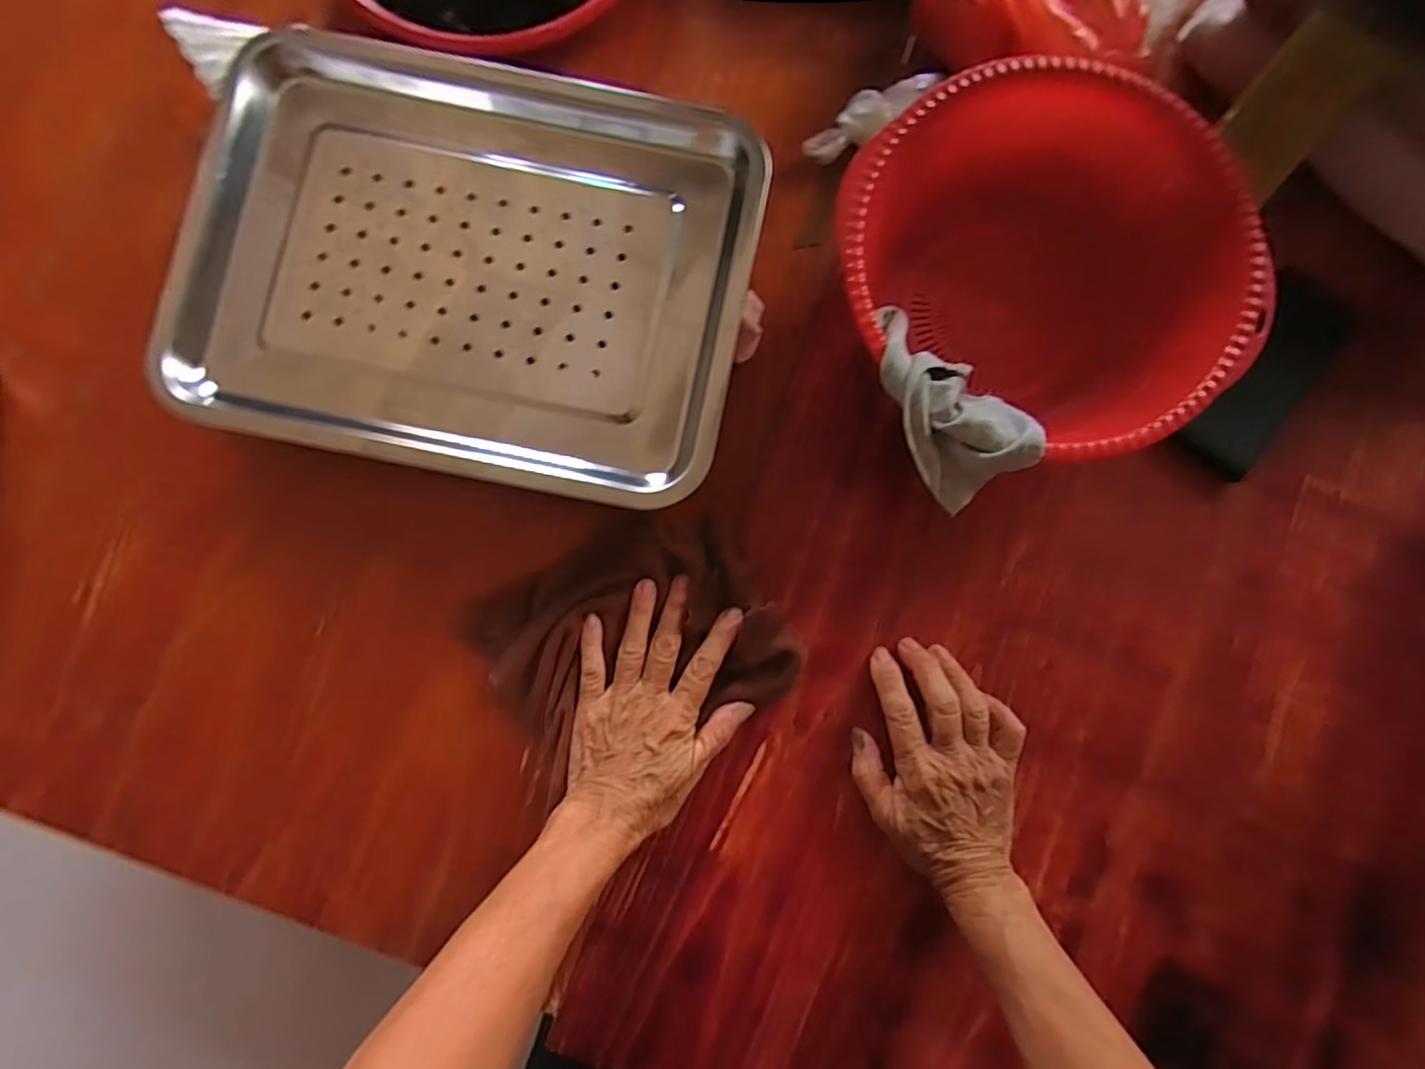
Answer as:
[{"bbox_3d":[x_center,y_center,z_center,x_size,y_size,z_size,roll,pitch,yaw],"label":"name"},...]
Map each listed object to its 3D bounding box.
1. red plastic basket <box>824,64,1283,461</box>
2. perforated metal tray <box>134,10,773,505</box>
[{"bbox_3d":[0.200,-0.164,0.397,0.243,0.085,0.215,33,86,2],"label":"red plastic basket"},{"bbox_3d":[-0.156,-0.175,0.415,0.352,0.052,0.269,11,86,0],"label":"perforated metal tray"}]

